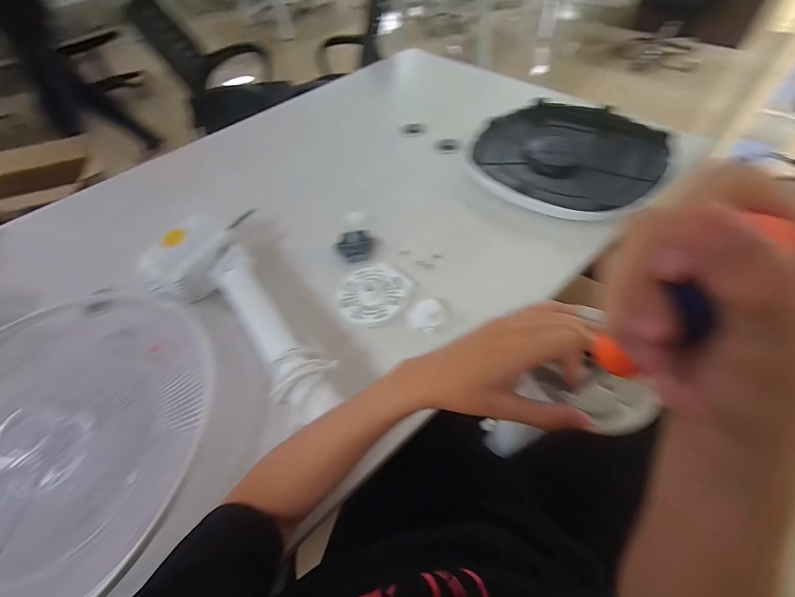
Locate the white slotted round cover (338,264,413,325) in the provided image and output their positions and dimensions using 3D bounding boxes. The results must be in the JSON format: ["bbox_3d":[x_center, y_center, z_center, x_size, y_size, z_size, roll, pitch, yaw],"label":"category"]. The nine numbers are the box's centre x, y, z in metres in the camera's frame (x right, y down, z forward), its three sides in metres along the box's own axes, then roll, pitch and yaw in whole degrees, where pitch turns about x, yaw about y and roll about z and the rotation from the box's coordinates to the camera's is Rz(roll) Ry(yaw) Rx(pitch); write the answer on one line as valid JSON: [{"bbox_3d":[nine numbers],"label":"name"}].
[{"bbox_3d":[-0.037,-0.015,0.584,0.109,0.019,0.125,11,56,14],"label":"white slotted round cover"}]

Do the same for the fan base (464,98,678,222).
[{"bbox_3d":[0.364,-0.314,0.763,0.386,0.041,0.382,-3,54,4],"label":"fan base"}]

